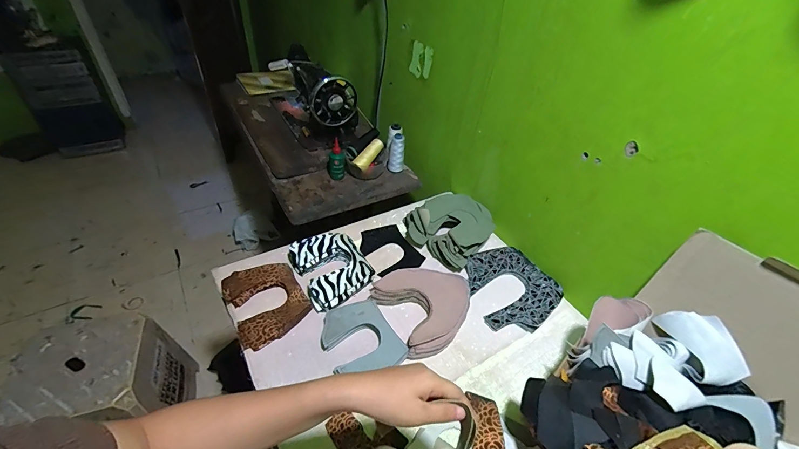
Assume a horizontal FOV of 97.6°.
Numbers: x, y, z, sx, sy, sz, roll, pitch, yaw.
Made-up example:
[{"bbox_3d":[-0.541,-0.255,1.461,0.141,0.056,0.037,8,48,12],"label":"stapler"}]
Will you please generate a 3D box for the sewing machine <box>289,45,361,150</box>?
[{"bbox_3d":[-0.236,-0.409,1.085,0.149,0.202,0.309,-13,47,-21],"label":"sewing machine"}]

